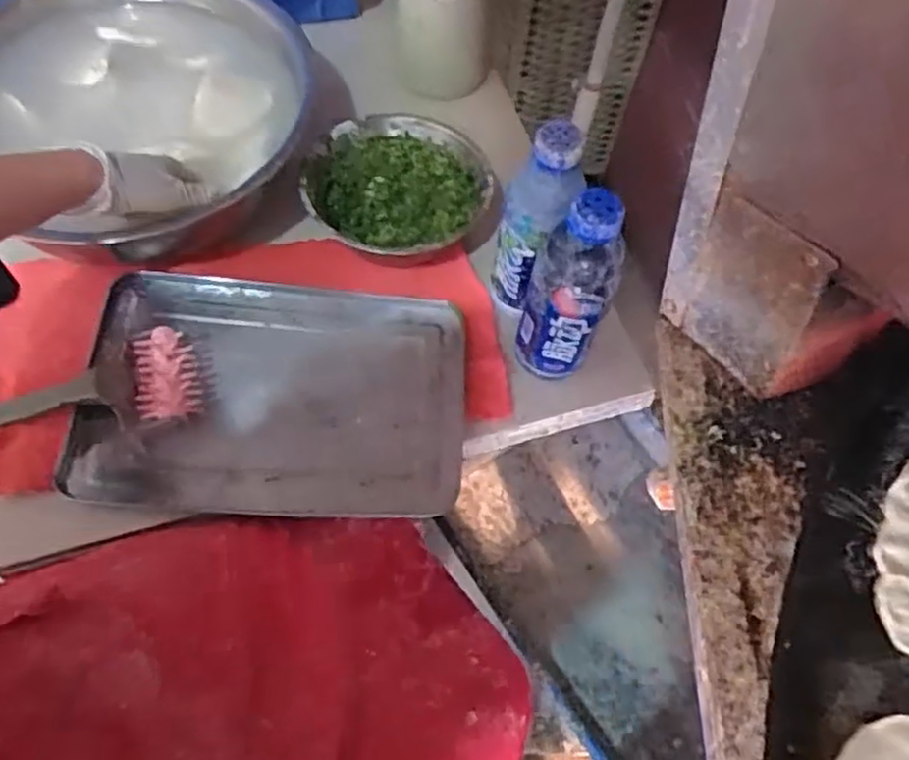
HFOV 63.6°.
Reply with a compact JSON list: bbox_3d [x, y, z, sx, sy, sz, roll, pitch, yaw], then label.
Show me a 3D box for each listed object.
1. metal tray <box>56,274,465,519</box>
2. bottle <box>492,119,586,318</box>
[{"bbox_3d":[-0.166,0.012,0.678,0.342,0.020,0.233,4,59,-2],"label":"metal tray"},{"bbox_3d":[0.070,-0.133,0.654,0.051,0.198,0.067,-24,64,-17],"label":"bottle"}]

